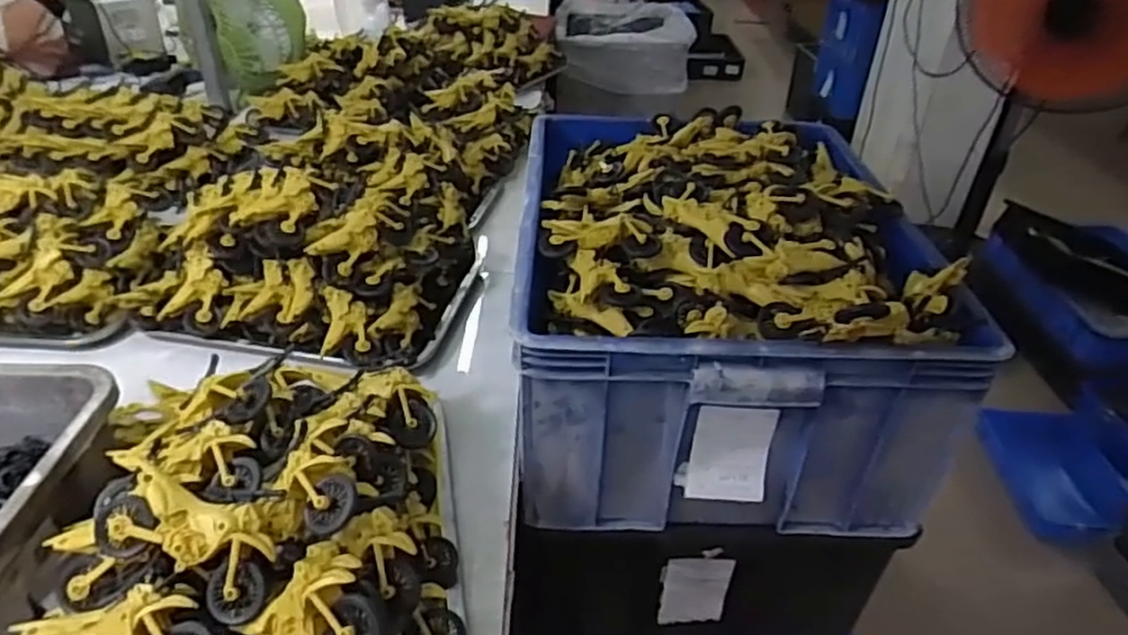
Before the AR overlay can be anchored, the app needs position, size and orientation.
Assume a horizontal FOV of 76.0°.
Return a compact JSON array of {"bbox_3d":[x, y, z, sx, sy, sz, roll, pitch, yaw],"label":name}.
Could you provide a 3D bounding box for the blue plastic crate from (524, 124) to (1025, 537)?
[{"bbox_3d":[0.163,-0.032,0.827,0.403,0.276,0.497,1,35,-1],"label":"blue plastic crate"}]

